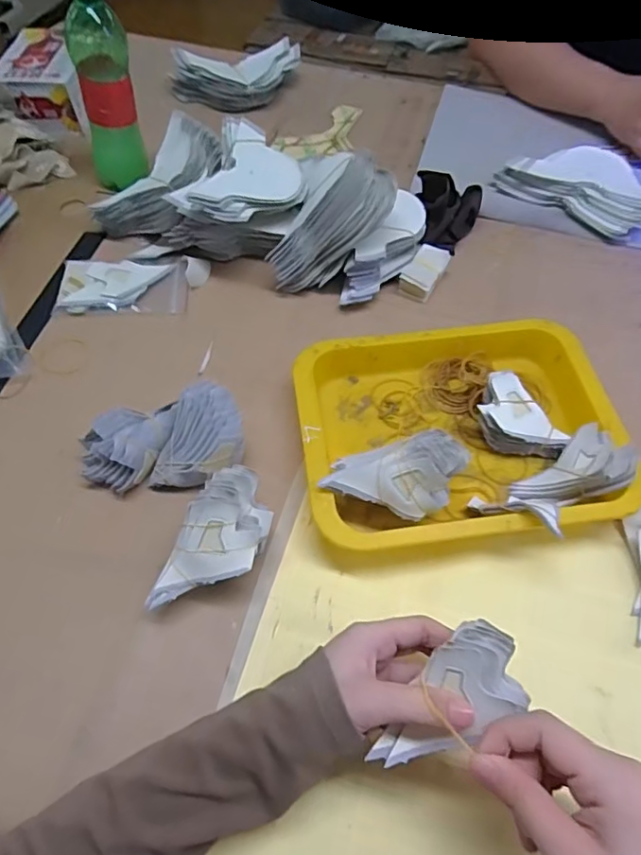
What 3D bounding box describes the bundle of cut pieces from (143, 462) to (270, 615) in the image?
[{"bbox_3d":[-0.070,0.086,0.396,0.051,0.072,0.107,26,61,15],"label":"bundle of cut pieces"}]

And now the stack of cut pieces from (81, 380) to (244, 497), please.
[{"bbox_3d":[-0.128,0.009,0.455,0.130,0.060,0.073,-3,57,-2],"label":"stack of cut pieces"}]

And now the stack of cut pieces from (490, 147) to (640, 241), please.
[{"bbox_3d":[0.314,-0.295,0.671,0.183,0.038,0.092,34,63,20],"label":"stack of cut pieces"}]

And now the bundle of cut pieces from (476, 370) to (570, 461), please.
[{"bbox_3d":[0.170,-0.005,0.470,0.057,0.044,0.084,-36,64,-21],"label":"bundle of cut pieces"}]

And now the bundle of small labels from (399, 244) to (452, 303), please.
[{"bbox_3d":[0.111,-0.164,0.589,0.036,0.025,0.059,26,61,15],"label":"bundle of small labels"}]

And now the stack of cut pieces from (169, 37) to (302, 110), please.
[{"bbox_3d":[-0.122,-0.517,0.807,0.147,0.051,0.140,21,60,13],"label":"stack of cut pieces"}]

